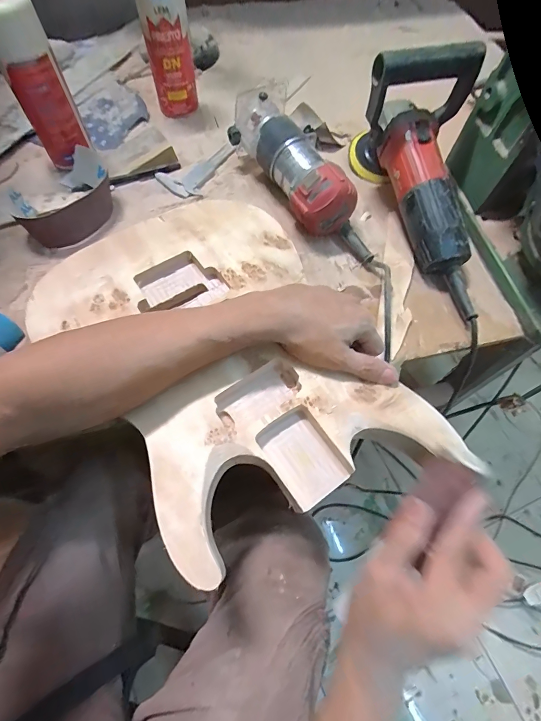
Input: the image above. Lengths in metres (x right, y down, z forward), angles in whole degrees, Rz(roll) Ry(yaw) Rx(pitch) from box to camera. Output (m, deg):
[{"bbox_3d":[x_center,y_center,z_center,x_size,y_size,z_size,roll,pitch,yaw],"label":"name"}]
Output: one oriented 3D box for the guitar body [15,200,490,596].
[{"bbox_3d":[-0.049,-0.010,0.361,0.277,0.042,0.389,-28,65,-13],"label":"guitar body"}]

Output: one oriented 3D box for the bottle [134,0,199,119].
[{"bbox_3d":[-0.153,-0.482,0.512,0.068,0.216,0.082,-10,65,-8],"label":"bottle"}]

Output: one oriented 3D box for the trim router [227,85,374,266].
[{"bbox_3d":[0.046,-0.252,0.483,0.095,0.086,0.286,-30,69,-17],"label":"trim router"}]

